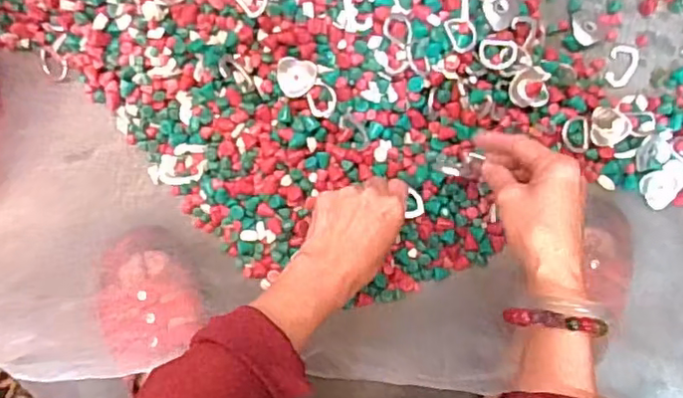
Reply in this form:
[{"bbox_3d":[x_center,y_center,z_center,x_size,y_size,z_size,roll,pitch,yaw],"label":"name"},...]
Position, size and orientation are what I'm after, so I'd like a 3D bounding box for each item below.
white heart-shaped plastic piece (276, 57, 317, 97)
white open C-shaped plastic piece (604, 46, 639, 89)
[{"bbox_3d":[-0.041,-0.109,0.542,0.035,0.004,0.033,12,102,-1],"label":"white heart-shaped plastic piece"},{"bbox_3d":[0.266,-0.125,0.571,0.029,0.006,0.040,9,95,-2],"label":"white open C-shaped plastic piece"}]

